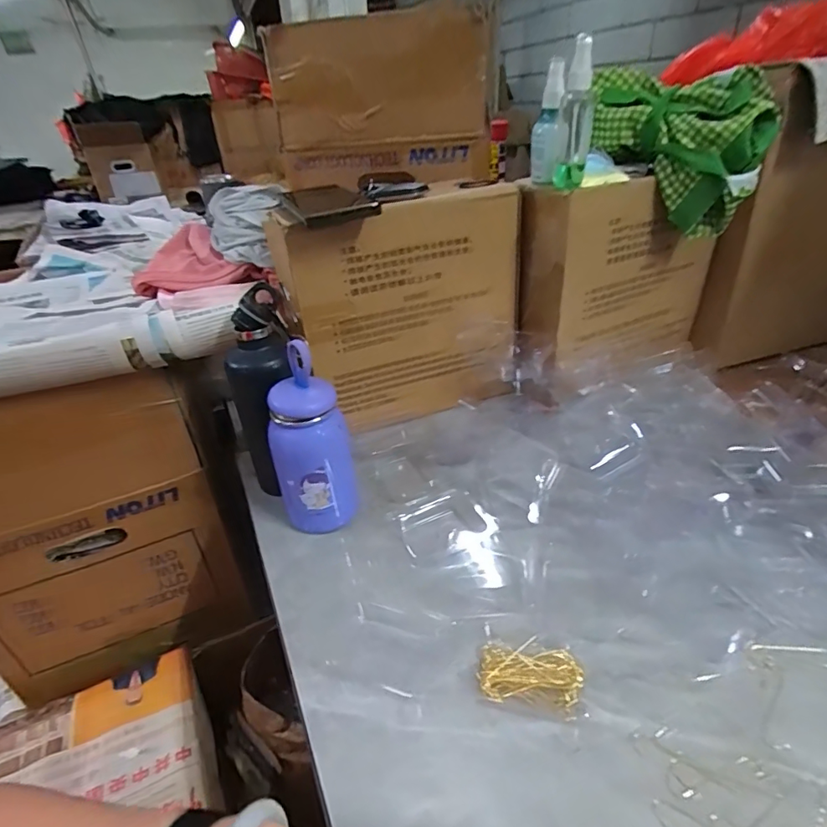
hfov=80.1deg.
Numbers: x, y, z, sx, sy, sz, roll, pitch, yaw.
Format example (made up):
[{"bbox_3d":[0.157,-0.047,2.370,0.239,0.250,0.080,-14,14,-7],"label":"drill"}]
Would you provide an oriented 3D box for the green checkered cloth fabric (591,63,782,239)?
[{"bbox_3d":[0.304,-0.307,0.582,0.191,0.156,0.107,8,34,17],"label":"green checkered cloth fabric"}]

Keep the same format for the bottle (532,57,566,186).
[{"bbox_3d":[0.154,-0.325,0.558,0.039,0.113,0.036,5,34,13],"label":"bottle"}]

